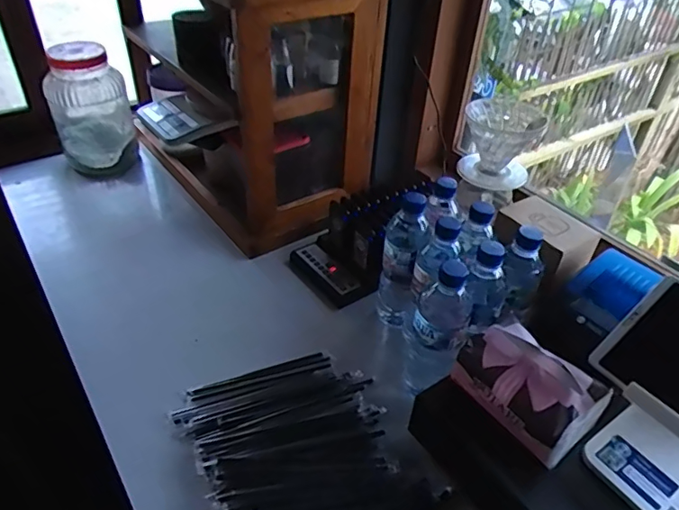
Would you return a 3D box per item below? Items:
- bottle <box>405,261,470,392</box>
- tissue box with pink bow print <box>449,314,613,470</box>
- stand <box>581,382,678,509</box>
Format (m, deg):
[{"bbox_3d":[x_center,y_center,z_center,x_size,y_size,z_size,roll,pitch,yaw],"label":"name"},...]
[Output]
[{"bbox_3d":[0.122,0.099,0.642,0.058,0.227,0.059,16,41,15],"label":"bottle"},{"bbox_3d":[0.205,0.141,0.562,0.086,0.064,0.142,-28,49,-33],"label":"tissue box with pink bow print"},{"bbox_3d":[0.337,0.189,0.506,0.112,0.109,0.118,-21,46,-27],"label":"stand"}]

